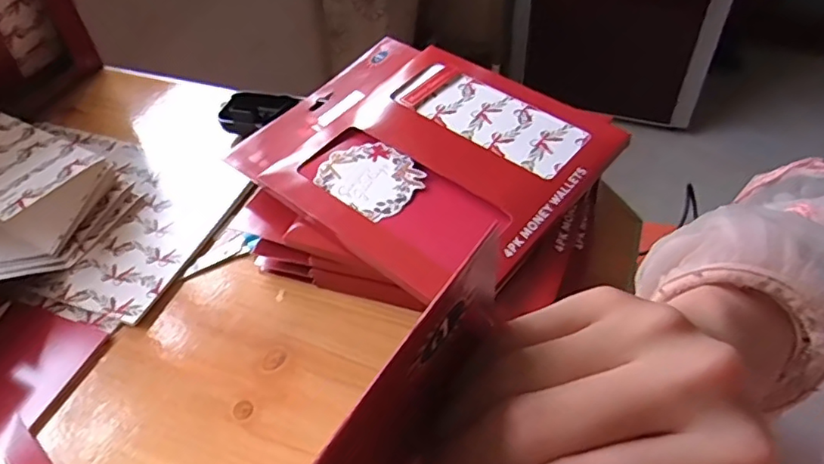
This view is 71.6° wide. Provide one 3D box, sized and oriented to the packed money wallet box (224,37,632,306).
[{"bbox_3d":[0.004,-0.064,0.422,0.236,0.021,0.192,30,59,29],"label":"packed money wallet box"}]

